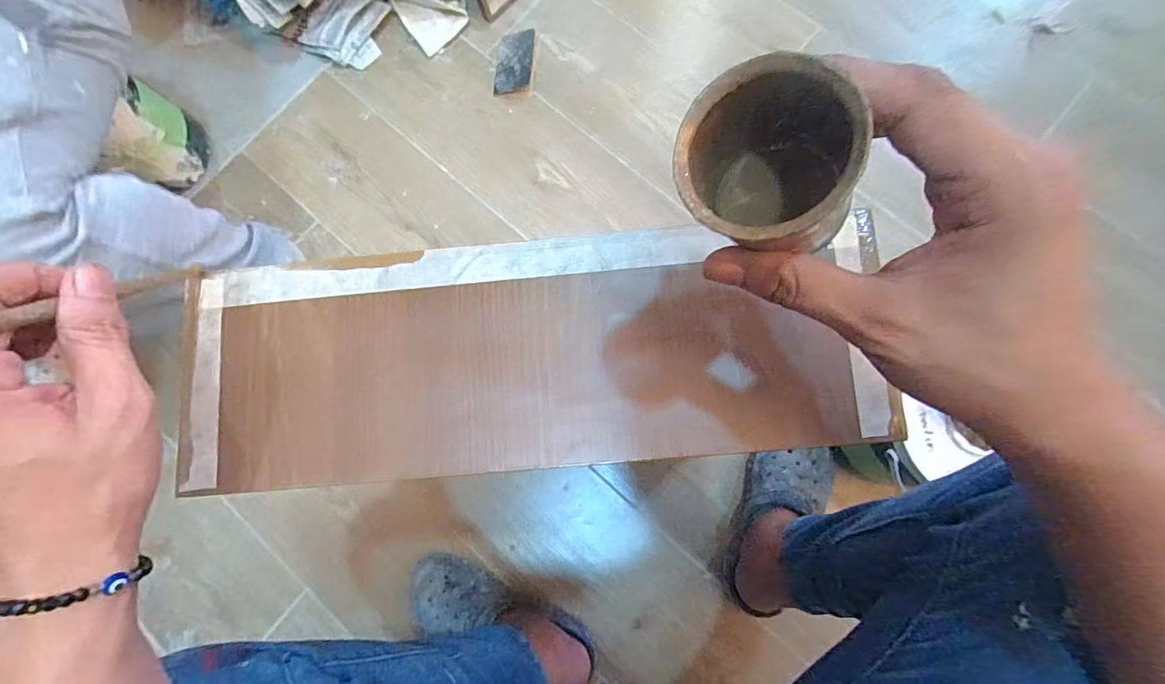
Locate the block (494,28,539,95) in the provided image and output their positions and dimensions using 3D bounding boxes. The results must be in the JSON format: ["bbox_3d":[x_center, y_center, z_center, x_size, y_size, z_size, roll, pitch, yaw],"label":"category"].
[{"bbox_3d":[-0.116,-0.485,0.875,0.066,0.030,0.109,6,81,3],"label":"block"}]

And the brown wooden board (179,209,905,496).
[{"bbox_3d":[-0.038,0.006,0.321,0.437,0.011,0.145,-5,80,2],"label":"brown wooden board"}]

